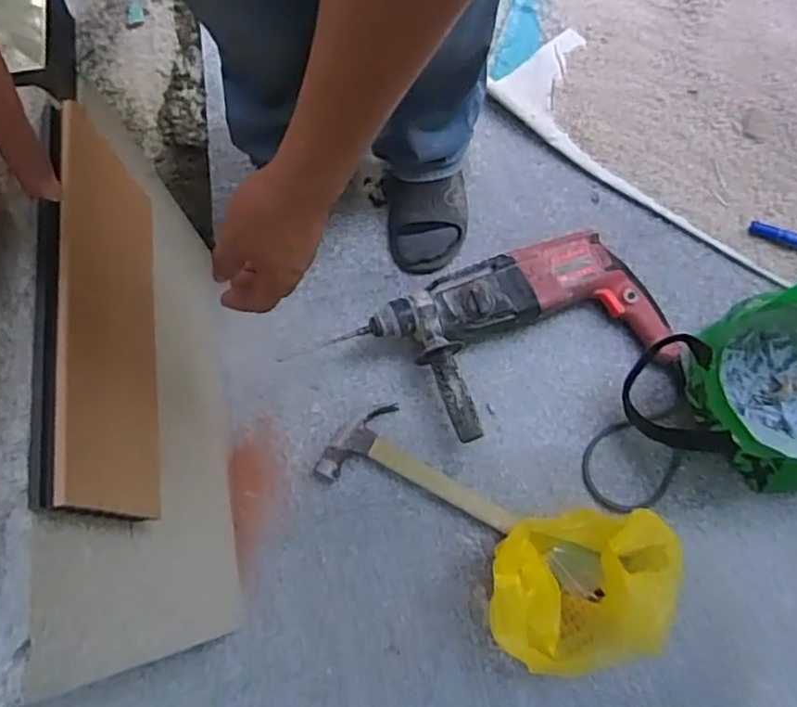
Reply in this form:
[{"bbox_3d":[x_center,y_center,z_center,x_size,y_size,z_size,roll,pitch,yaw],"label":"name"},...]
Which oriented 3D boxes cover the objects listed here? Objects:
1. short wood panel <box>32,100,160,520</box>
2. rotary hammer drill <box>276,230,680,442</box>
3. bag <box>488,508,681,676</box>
[{"bbox_3d":[-0.233,-0.028,0.512,0.026,0.150,0.304,-9,74,-1],"label":"short wood panel"},{"bbox_3d":[0.150,-0.023,0.858,0.409,0.091,0.211,-22,74,-7],"label":"rotary hammer drill"},{"bbox_3d":[0.199,0.253,0.719,0.203,0.134,0.142,-12,73,-4],"label":"bag"}]

